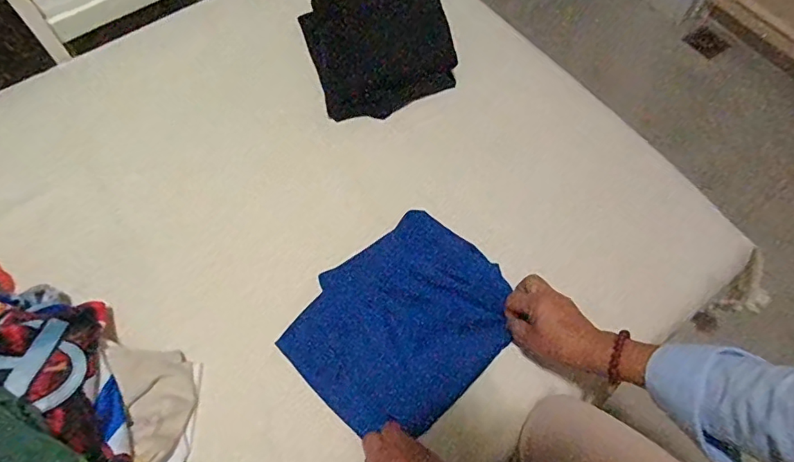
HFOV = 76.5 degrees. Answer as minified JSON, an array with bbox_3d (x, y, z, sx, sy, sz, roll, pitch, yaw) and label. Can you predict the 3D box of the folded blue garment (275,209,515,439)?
[{"bbox_3d":[0.012,0.108,0.605,0.200,0.034,0.254,42,70,19],"label":"folded blue garment"}]

